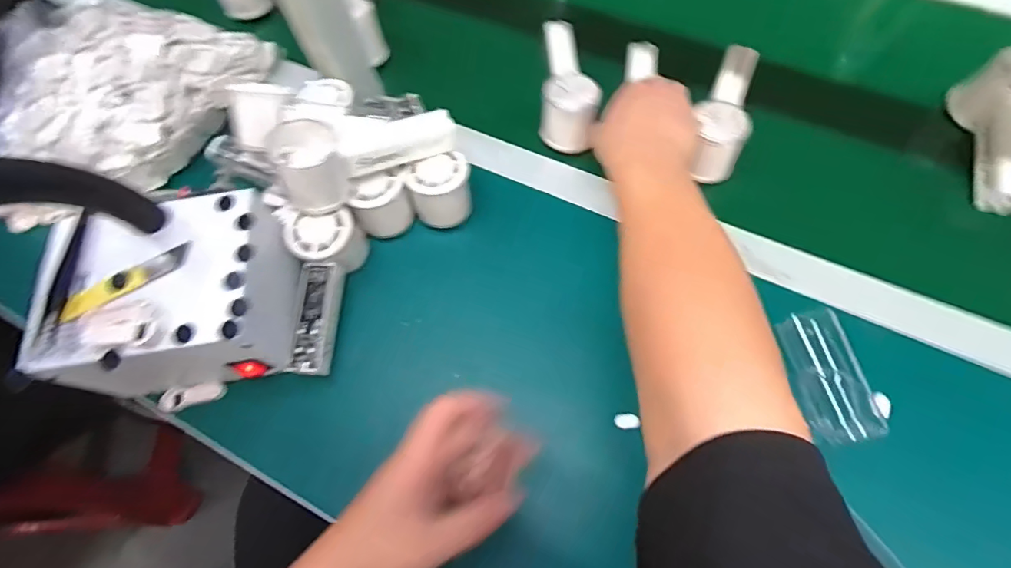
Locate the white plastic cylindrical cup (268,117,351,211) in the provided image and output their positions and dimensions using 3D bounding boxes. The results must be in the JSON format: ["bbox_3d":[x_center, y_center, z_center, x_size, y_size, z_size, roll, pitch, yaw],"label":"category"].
[{"bbox_3d":[-0.158,-0.098,0.399,0.051,0.059,0.055,-1,66,3],"label":"white plastic cylindrical cup"}]

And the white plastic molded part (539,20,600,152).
[{"bbox_3d":[0.068,-0.217,0.509,0.055,0.052,0.153,3,66,5],"label":"white plastic molded part"}]

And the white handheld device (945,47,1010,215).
[{"bbox_3d":[0.468,-0.138,0.450,0.054,0.056,0.146,7,84,7],"label":"white handheld device"}]

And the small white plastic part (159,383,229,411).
[{"bbox_3d":[-0.278,0.098,0.424,0.059,0.008,0.020,-17,66,-4],"label":"small white plastic part"}]

